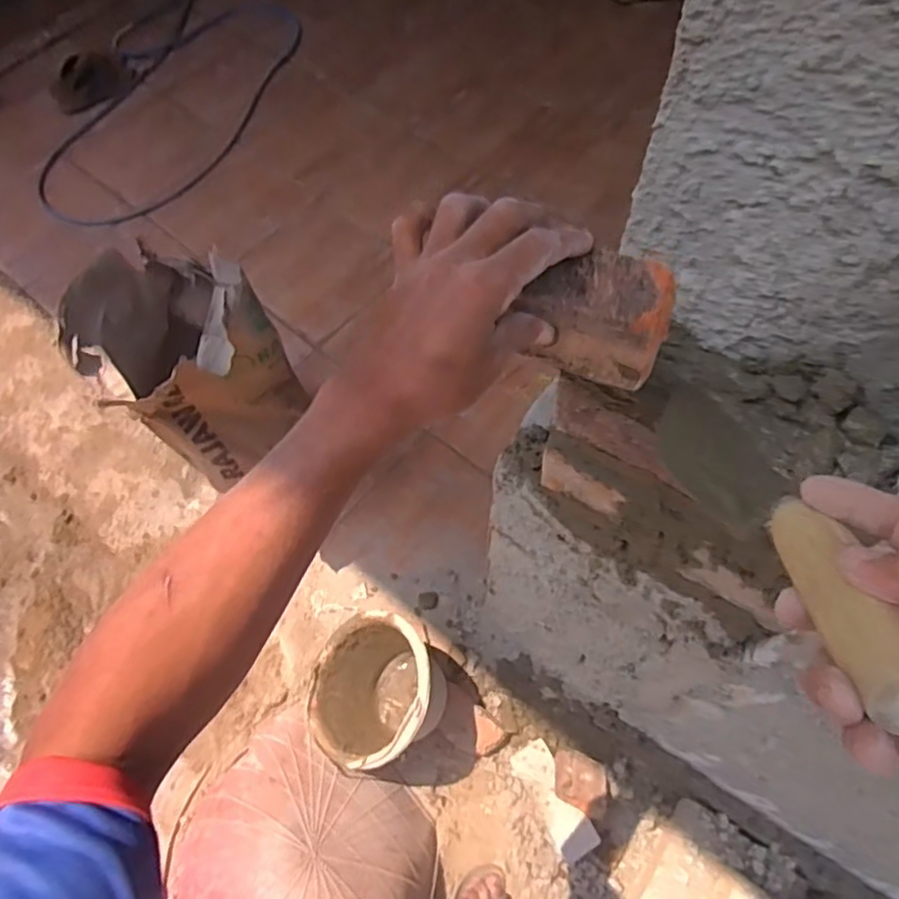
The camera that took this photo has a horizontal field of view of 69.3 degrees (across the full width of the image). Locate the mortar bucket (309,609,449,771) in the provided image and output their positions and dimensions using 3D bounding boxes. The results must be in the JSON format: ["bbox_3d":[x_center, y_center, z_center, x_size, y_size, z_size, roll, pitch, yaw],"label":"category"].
[{"bbox_3d":[-0.106,0.454,1.210,0.255,0.182,0.255,-17,57,28],"label":"mortar bucket"}]

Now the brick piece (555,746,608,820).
[{"bbox_3d":[0.253,0.626,1.222,0.112,0.036,0.106,30,37,-7],"label":"brick piece"}]

